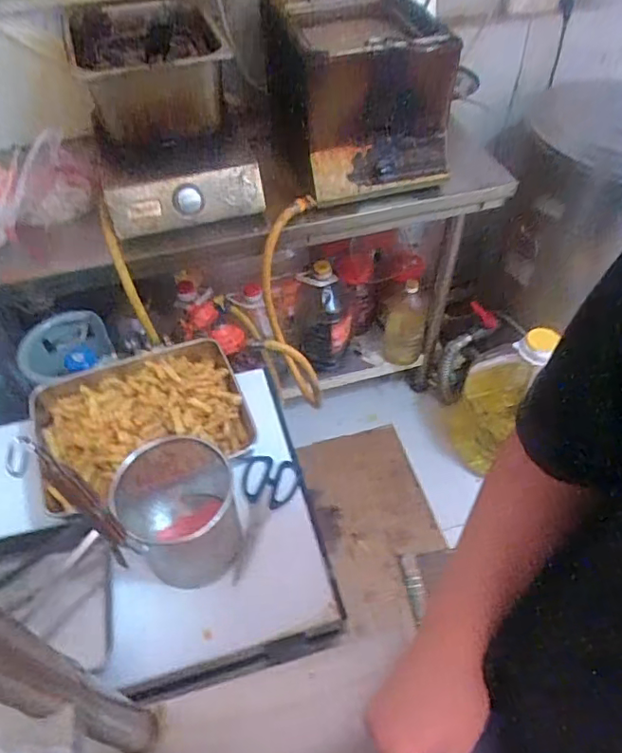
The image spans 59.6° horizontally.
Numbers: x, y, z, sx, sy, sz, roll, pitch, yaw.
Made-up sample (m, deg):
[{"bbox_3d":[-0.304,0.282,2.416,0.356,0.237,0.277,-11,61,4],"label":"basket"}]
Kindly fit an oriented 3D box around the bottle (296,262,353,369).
[{"bbox_3d":[0.044,-0.165,1.493,0.135,0.320,0.110,1,51,3],"label":"bottle"}]

